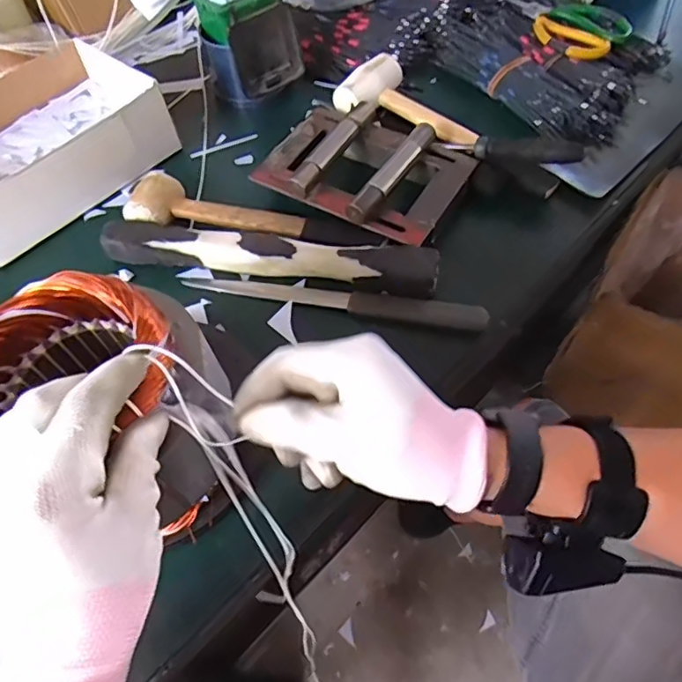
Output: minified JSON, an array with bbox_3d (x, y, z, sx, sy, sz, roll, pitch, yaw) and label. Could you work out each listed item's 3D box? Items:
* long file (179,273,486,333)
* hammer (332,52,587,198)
[{"bbox_3d":[-0.013,-0.037,0.510,0.283,0.022,0.027,8,58,10],"label":"long file"},{"bbox_3d":[0.117,-0.240,0.586,0.279,0.031,0.087,30,64,21],"label":"hammer"}]

